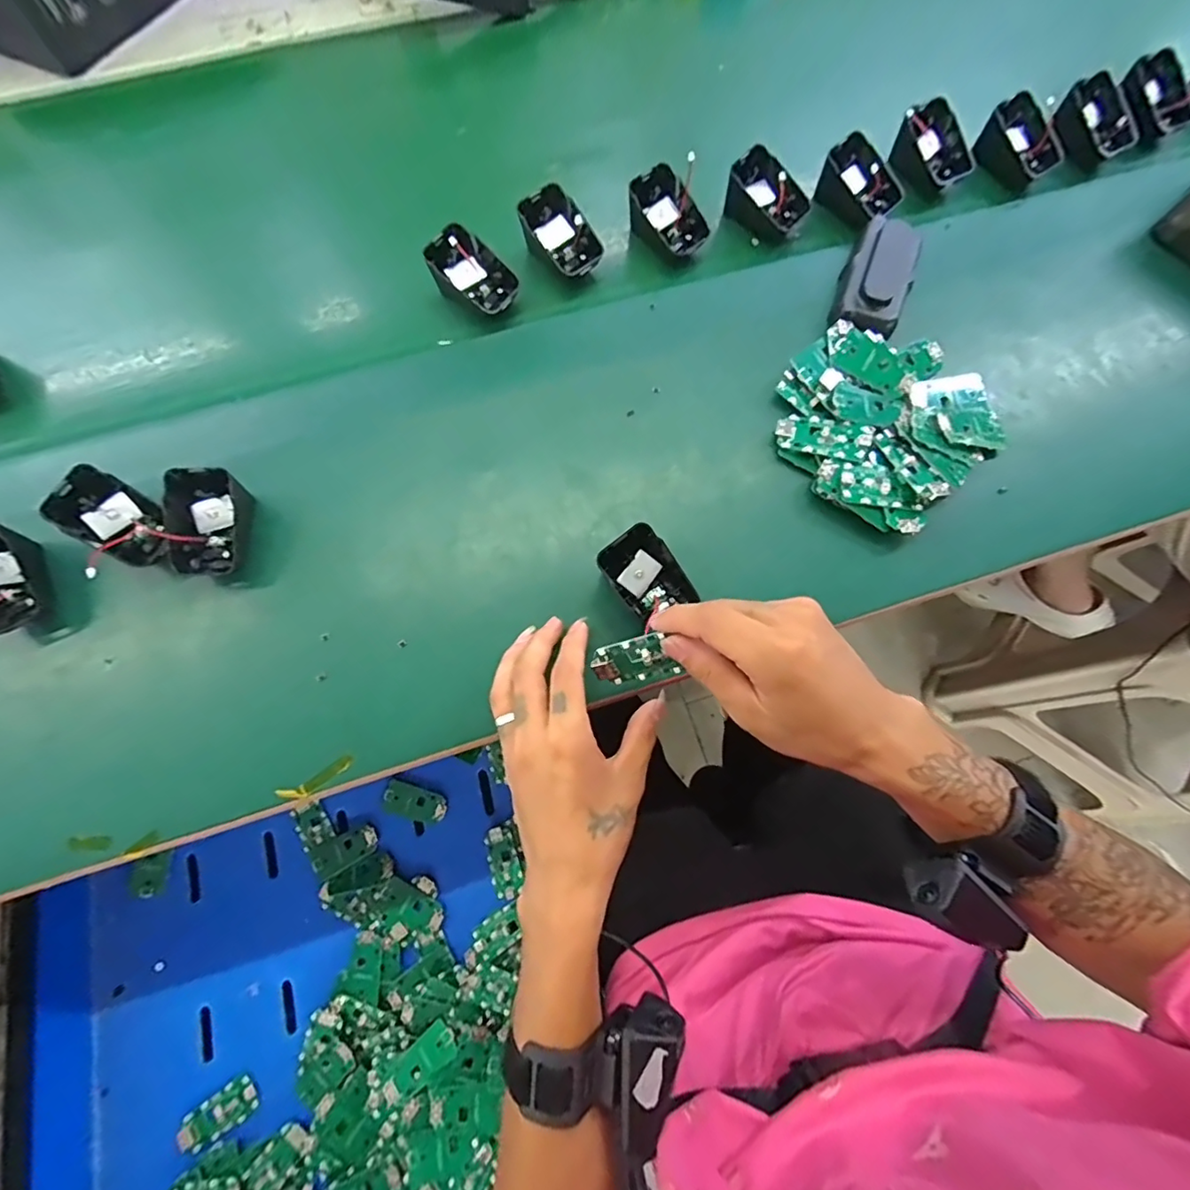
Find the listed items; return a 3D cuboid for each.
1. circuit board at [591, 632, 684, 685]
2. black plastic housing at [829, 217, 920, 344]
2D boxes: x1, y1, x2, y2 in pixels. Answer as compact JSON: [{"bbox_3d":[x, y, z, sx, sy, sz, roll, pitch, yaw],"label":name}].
[{"bbox_3d":[0.023,0.040,0.326,0.046,0.032,0.006,-15,32,20],"label":"circuit board"},{"bbox_3d":[0.224,-0.251,0.432,0.053,0.023,0.102,26,75,8],"label":"black plastic housing"}]

